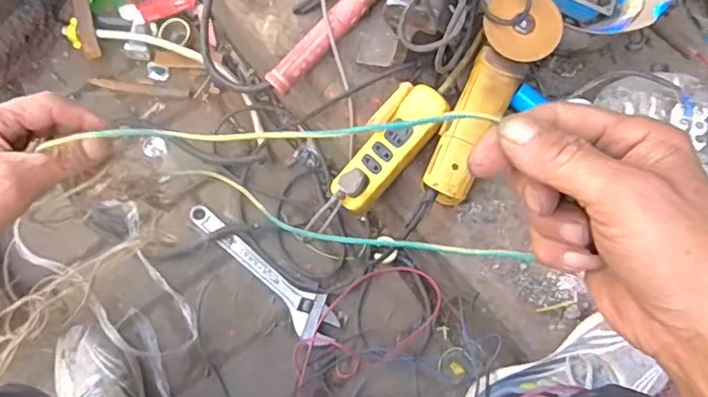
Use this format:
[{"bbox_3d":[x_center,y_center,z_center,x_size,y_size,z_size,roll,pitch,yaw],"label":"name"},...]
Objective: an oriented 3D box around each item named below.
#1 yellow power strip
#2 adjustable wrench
[{"bbox_3d":[0.046,-0.066,0.808,0.071,0.031,0.190,39,92,11],"label":"yellow power strip"},{"bbox_3d":[-0.134,0.105,0.908,0.287,0.024,0.062,43,74,12],"label":"adjustable wrench"}]

